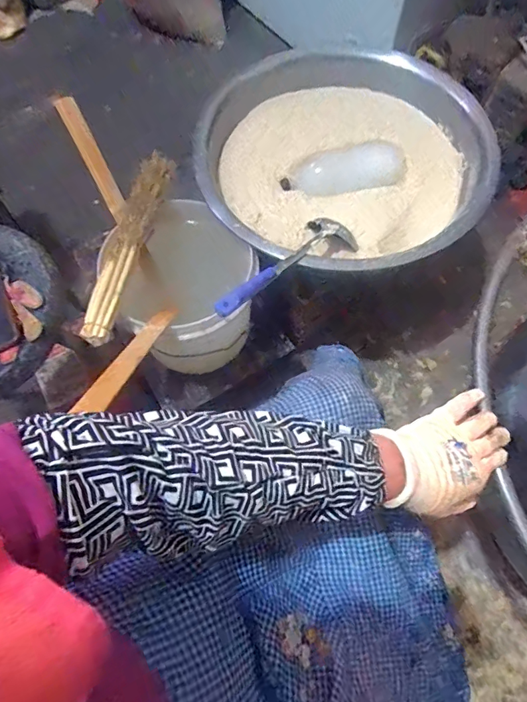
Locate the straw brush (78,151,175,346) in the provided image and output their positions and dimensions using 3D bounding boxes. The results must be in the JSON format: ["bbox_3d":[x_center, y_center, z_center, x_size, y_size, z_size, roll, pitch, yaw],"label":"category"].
[{"bbox_3d":[-0.220,-0.171,0.708,0.059,0.042,0.341,12,68,5],"label":"straw brush"}]

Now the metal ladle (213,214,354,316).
[{"bbox_3d":[0.039,-0.134,0.689,0.089,0.040,0.319,38,51,15],"label":"metal ladle"}]

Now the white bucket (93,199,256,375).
[{"bbox_3d":[-0.148,-0.099,0.799,0.194,0.232,0.225,-20,69,-8],"label":"white bucket"}]

